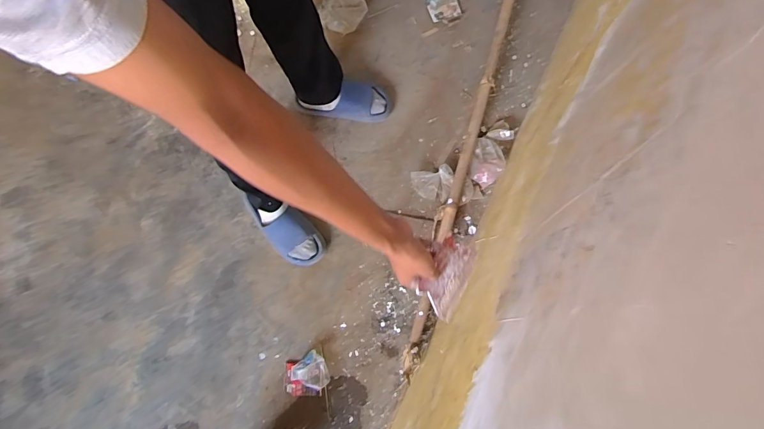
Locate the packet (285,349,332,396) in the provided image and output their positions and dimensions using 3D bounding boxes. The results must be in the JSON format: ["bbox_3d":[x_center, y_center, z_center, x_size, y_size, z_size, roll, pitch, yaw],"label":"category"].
[{"bbox_3d":[-0.204,0.432,1.073,0.116,0.026,0.101,-26,81,-4],"label":"packet"}]

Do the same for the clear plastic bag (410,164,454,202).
[{"bbox_3d":[0.155,-0.089,1.207,0.119,0.027,0.104,-12,80,-2],"label":"clear plastic bag"}]

